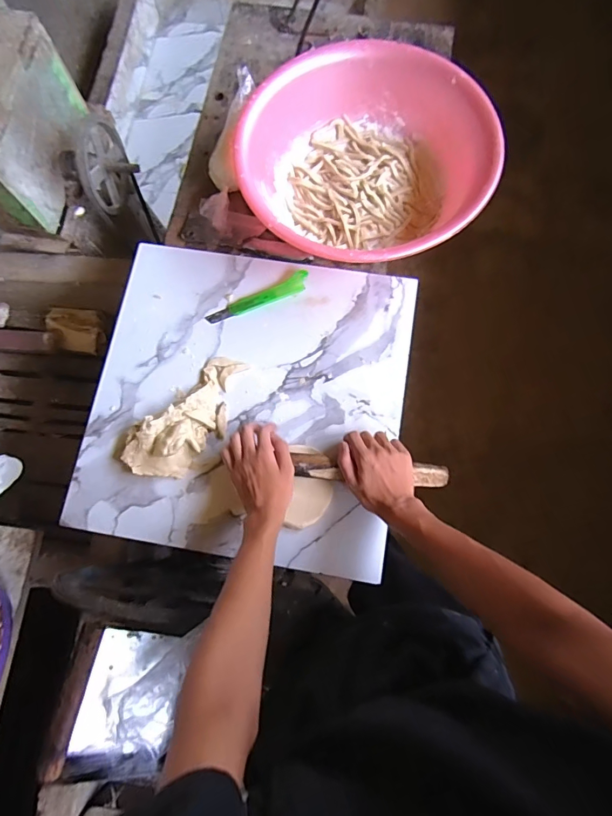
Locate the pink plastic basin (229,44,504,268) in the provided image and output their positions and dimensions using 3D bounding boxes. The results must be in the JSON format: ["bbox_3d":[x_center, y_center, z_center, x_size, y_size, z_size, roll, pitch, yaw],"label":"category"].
[{"bbox_3d":[0.100,-0.404,0.723,0.399,0.116,0.393,0,75,1],"label":"pink plastic basin"}]

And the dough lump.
[{"bbox_3d":[-0.179,0.013,0.661,0.106,0.043,0.237,42,80,12],"label":"dough lump"}]

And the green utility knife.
[{"bbox_3d":[-0.080,-0.185,0.721,0.181,0.011,0.034,-25,75,-5],"label":"green utility knife"}]

